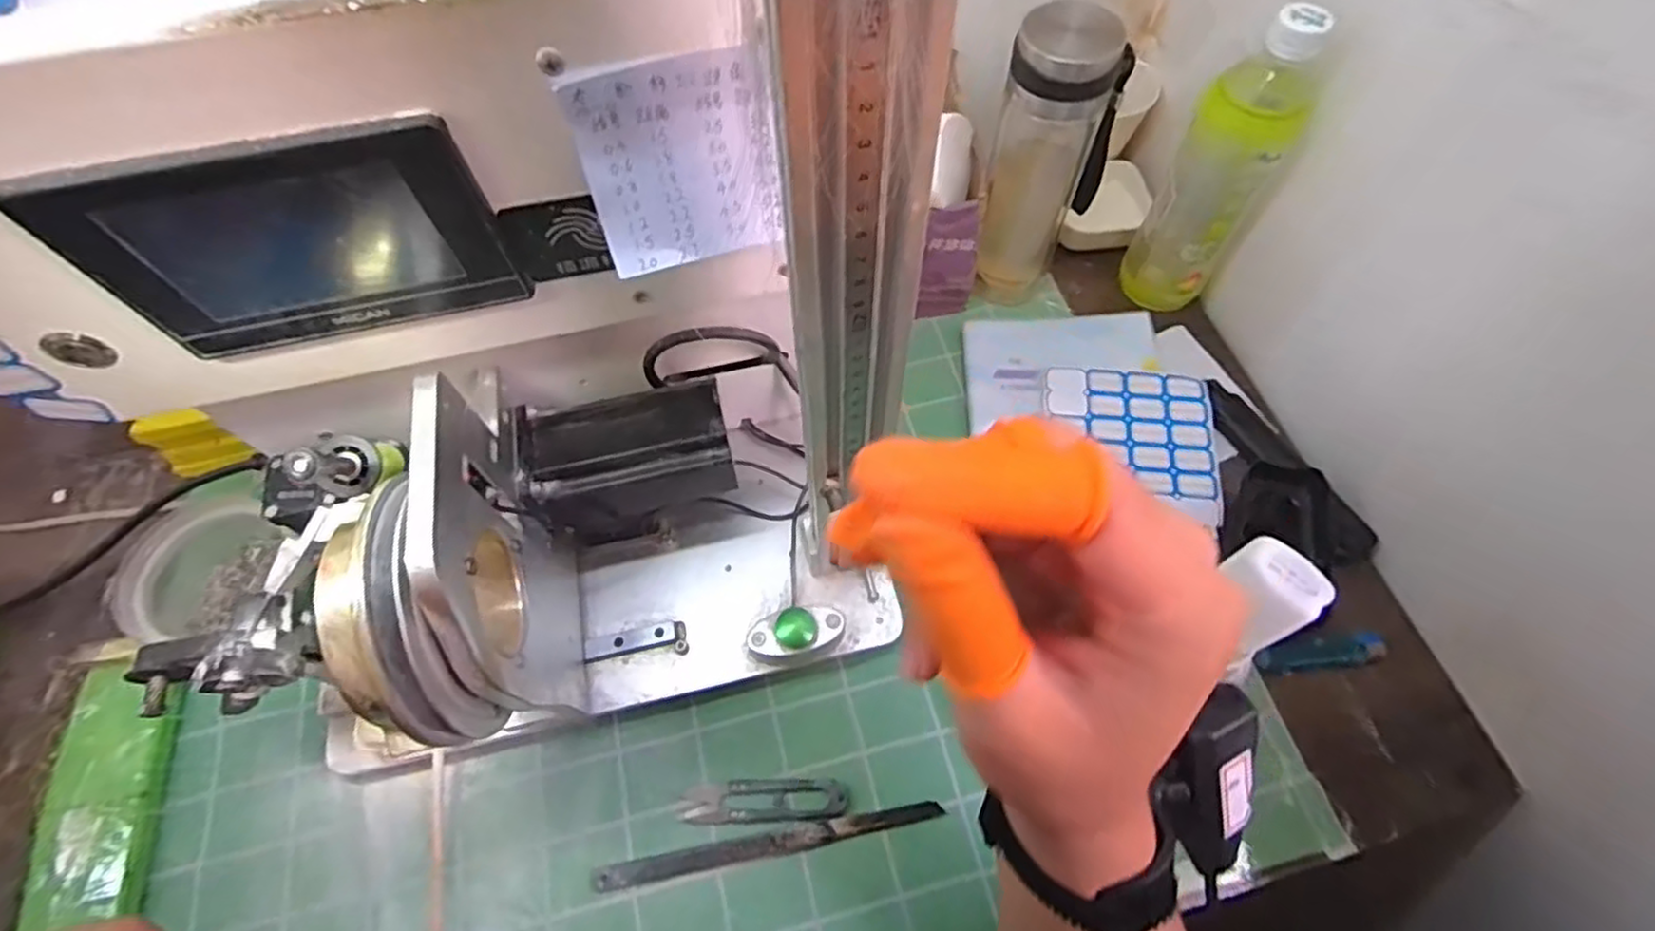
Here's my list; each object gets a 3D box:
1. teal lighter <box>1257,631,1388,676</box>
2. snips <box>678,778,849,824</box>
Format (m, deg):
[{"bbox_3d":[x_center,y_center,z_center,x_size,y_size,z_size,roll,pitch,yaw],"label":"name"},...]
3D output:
[{"bbox_3d":[0.309,0.118,0.442,0.076,0.009,0.017,-8,66,-3],"label":"teal lighter"},{"bbox_3d":[-0.037,0.193,0.409,0.094,0.010,0.023,-3,62,-1],"label":"snips"}]

